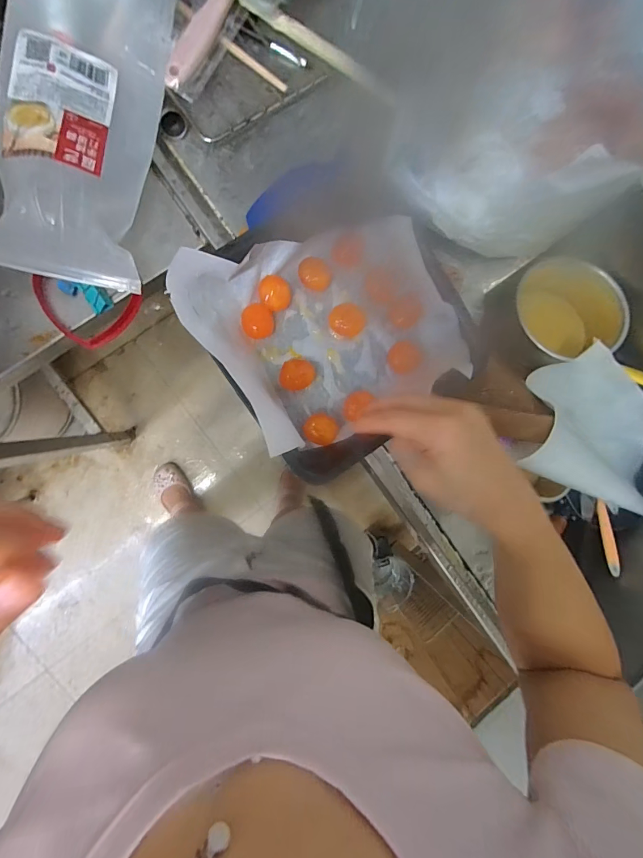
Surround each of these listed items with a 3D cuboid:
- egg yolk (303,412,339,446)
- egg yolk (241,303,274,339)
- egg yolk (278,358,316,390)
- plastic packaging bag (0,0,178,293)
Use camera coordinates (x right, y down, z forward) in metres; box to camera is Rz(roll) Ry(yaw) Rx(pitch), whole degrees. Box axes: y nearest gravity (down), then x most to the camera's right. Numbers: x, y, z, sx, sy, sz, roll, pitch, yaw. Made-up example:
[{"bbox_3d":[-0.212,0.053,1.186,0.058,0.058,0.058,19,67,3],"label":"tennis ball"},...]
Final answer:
[{"bbox_3d":[-0.001,0.000,0.377,0.031,0.025,0.030,17,88,-8],"label":"egg yolk"},{"bbox_3d":[-0.062,-0.104,0.370,0.030,0.013,0.032,7,89,-8],"label":"egg yolk"},{"bbox_3d":[-0.025,-0.052,0.374,0.031,0.019,0.030,14,88,-8],"label":"egg yolk"},{"bbox_3d":[-0.209,-0.300,0.327,0.134,0.055,0.337,7,89,-8],"label":"plastic packaging bag"}]

